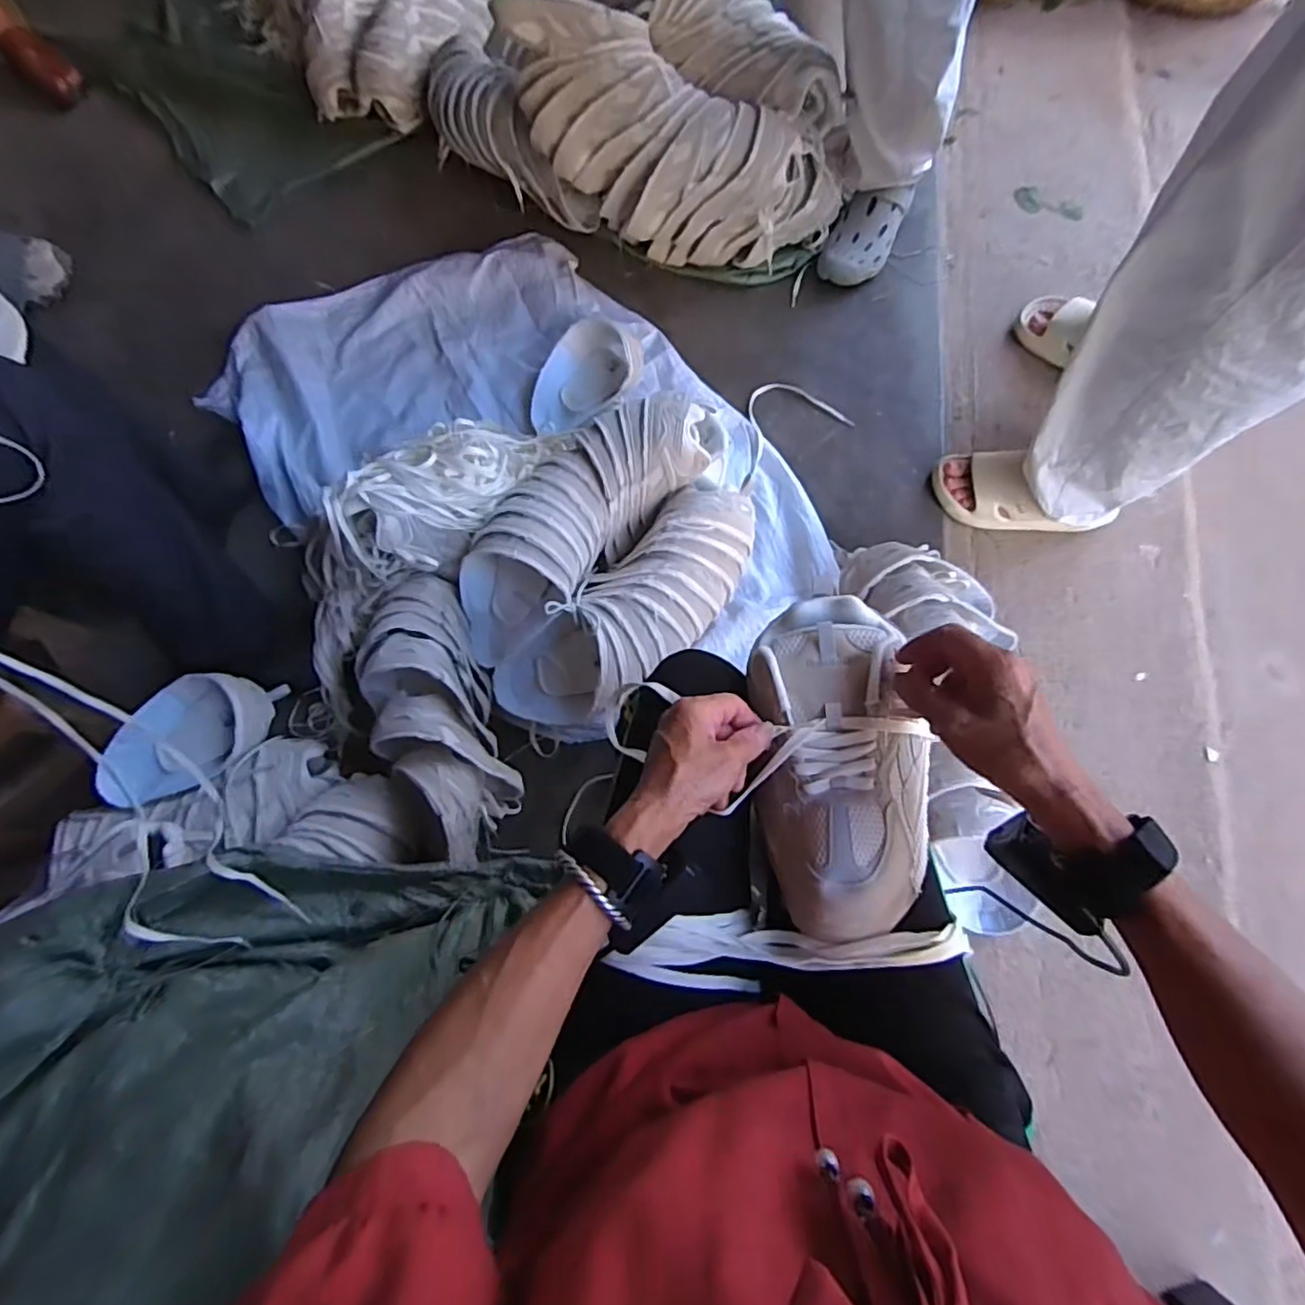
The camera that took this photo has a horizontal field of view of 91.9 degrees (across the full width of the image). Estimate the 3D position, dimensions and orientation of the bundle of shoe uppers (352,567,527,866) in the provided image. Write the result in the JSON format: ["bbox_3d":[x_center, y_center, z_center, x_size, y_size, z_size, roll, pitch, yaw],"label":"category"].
[{"bbox_3d":[-0.316,0.080,0.887,0.166,0.121,0.417,-21,73,-2],"label":"bundle of shoe uppers"}]

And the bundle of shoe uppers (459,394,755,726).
[{"bbox_3d":[-0.069,-0.126,0.923,0.469,0.190,0.330,-32,74,-5],"label":"bundle of shoe uppers"}]

